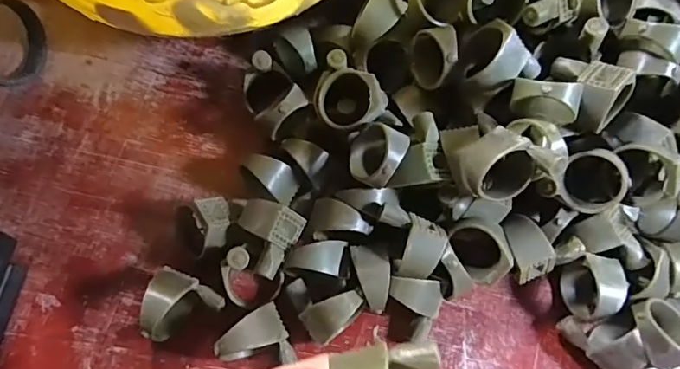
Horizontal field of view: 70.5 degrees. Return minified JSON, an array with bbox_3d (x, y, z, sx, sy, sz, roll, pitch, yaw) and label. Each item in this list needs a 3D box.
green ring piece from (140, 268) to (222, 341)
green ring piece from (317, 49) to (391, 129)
[{"bbox_3d":[-0.062,0.049,0.191,0.026,0.025,0.027,0,73,0],"label":"green ring piece"},{"bbox_3d":[0.004,-0.037,0.198,0.029,0.016,0.027,0,73,0],"label":"green ring piece"}]

